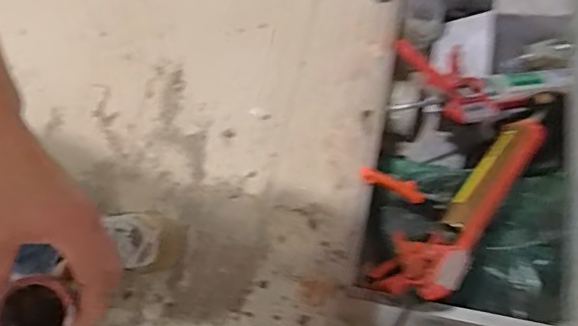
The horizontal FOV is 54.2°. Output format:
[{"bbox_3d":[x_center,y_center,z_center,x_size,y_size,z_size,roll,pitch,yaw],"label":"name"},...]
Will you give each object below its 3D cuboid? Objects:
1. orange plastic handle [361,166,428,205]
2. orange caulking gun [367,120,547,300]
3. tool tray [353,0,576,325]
[{"bbox_3d":[0.156,0.034,0.832,0.115,0.036,0.026,23,66,-18],"label":"orange plastic handle"},{"bbox_3d":[0.237,0.054,0.788,0.101,0.124,0.328,32,71,17],"label":"orange caulking gun"},{"bbox_3d":[0.281,-0.049,0.896,0.279,0.211,0.609,12,66,10],"label":"tool tray"}]

